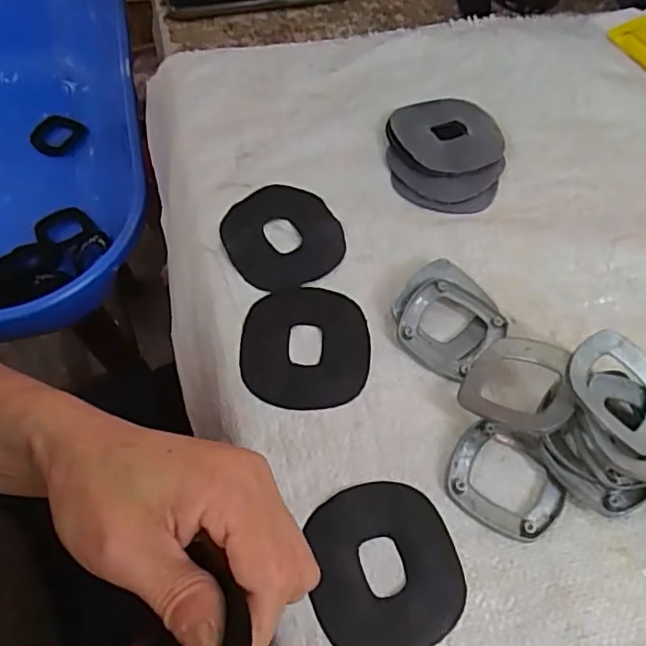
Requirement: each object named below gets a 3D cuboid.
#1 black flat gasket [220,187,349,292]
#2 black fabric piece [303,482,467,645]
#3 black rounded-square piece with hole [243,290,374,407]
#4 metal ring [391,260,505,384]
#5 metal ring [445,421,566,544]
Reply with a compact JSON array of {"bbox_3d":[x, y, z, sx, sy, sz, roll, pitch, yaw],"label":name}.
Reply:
[{"bbox_3d":[-0.027,-0.059,0.409,0.076,0.004,0.080,-18,62,-12],"label":"black flat gasket"},{"bbox_3d":[0.032,0.123,0.308,0.074,0.004,0.080,-12,61,-8],"label":"black fabric piece"},{"bbox_3d":[-0.010,0.013,0.370,0.077,0.004,0.080,-3,60,-3],"label":"black rounded-square piece with hole"},{"bbox_3d":[0.077,-0.003,0.376,0.062,0.014,0.066,-40,68,-21],"label":"metal ring"},{"bbox_3d":[0.101,0.084,0.332,0.061,0.007,0.057,33,64,16],"label":"metal ring"}]

